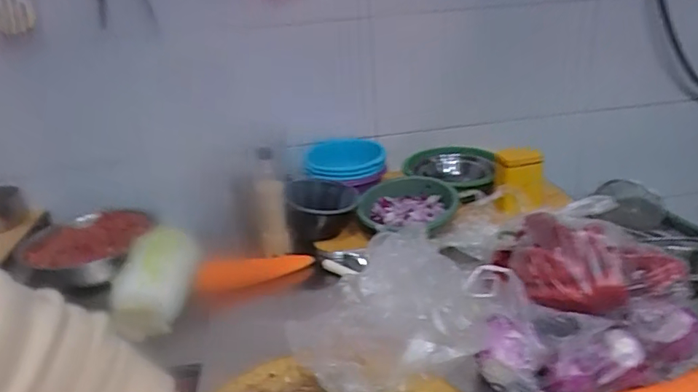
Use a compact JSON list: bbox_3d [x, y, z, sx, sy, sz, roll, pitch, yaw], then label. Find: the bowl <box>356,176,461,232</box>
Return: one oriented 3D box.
[{"bbox_3d":[0.122,0.022,1.059,0.212,0.055,0.193,-9,24,-10],"label":"bowl"}]

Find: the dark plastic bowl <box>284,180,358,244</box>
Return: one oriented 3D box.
[{"bbox_3d":[-0.057,0.031,1.100,0.153,0.099,0.134,-3,23,5],"label":"dark plastic bowl"}]

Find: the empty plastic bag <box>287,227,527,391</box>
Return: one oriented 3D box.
[{"bbox_3d":[0.057,0.146,0.656,0.258,0.106,0.231,13,29,35],"label":"empty plastic bag"}]

